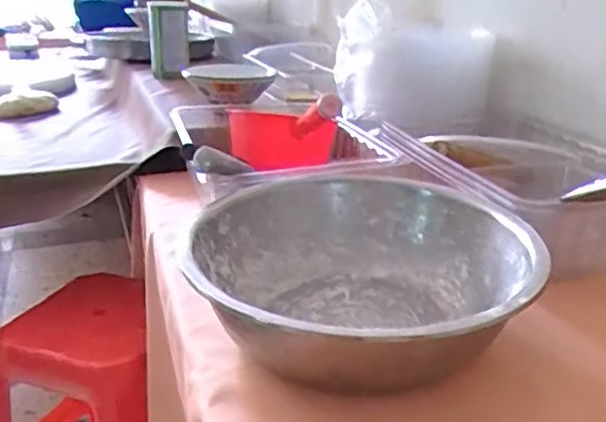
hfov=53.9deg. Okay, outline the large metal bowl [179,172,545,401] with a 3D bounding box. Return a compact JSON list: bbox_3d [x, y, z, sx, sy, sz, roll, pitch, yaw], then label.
[{"bbox_3d":[0.056,0.065,0.603,0.314,0.108,0.332,1,22,0],"label":"large metal bowl"}]

